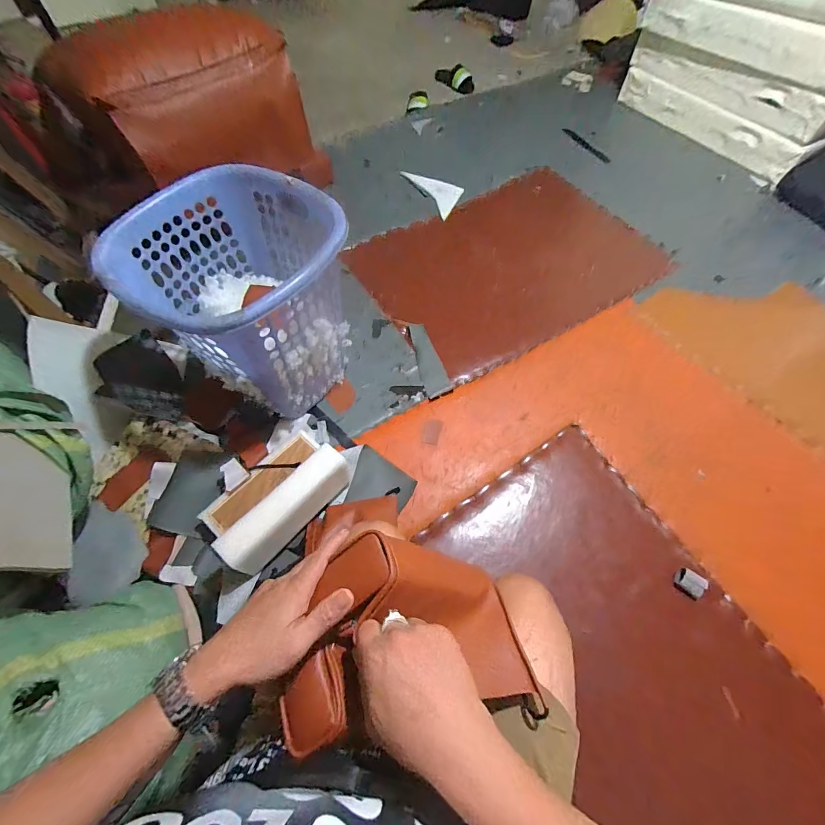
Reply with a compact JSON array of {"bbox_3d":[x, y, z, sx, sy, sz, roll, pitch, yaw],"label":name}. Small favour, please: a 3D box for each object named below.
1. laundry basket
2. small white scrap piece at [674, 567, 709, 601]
[{"bbox_3d":[-0.391,-0.228,0.921,0.395,0.435,0.341,30,66,15],"label":"laundry basket"},{"bbox_3d":[0.590,0.361,0.795,0.051,0.019,0.050,34,67,17],"label":"small white scrap piece"}]

